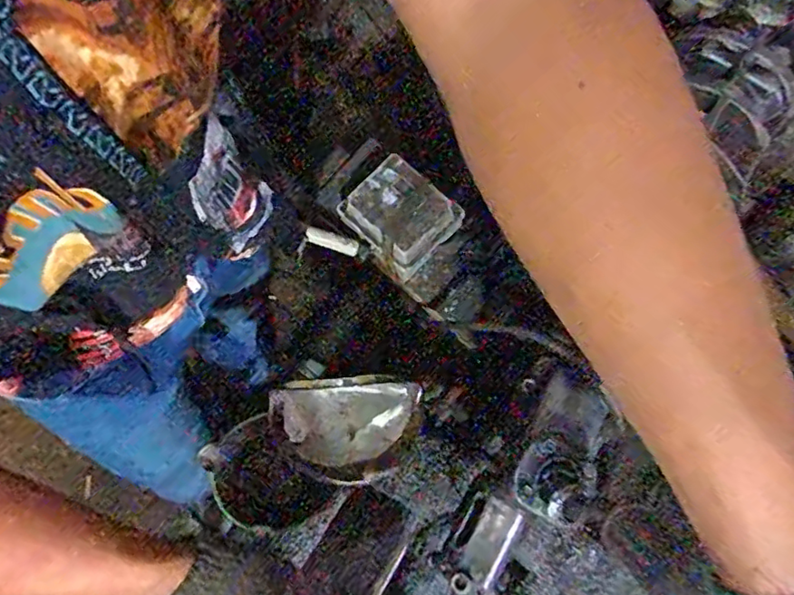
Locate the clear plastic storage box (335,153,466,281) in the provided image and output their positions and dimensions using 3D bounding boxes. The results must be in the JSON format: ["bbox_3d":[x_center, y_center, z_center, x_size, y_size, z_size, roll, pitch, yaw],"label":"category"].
[{"bbox_3d":[0.004,-0.099,0.704,0.125,0.050,0.112,41,105,0],"label":"clear plastic storage box"}]

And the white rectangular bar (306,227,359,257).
[{"bbox_3d":[-0.080,-0.069,0.700,0.066,0.016,0.016,17,73,5],"label":"white rectangular bar"}]

